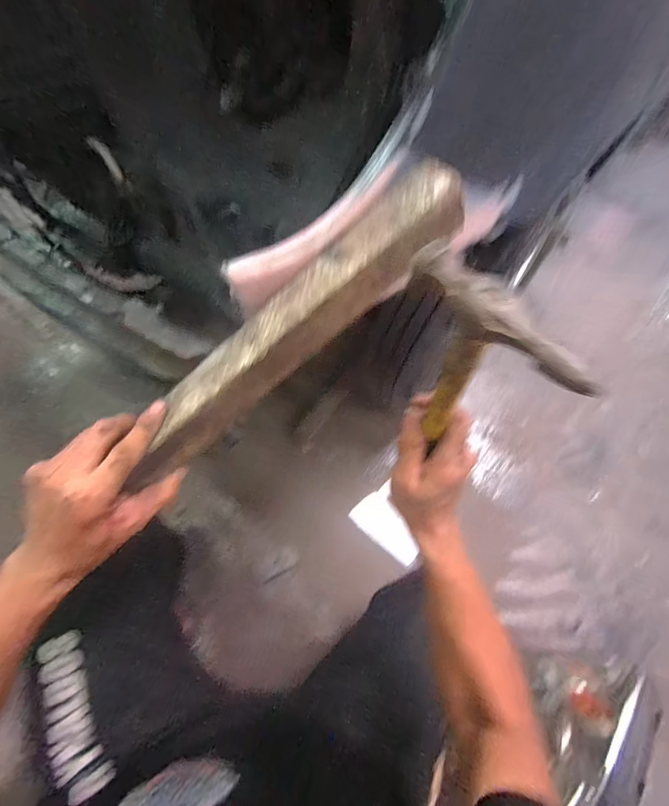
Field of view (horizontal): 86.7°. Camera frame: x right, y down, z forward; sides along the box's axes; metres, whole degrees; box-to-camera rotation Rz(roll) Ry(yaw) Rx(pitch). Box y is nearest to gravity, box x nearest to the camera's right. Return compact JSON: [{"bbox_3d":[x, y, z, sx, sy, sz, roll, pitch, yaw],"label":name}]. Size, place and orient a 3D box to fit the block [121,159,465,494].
[{"bbox_3d":[-0.043,-0.051,0.280,0.320,0.035,0.054,-40,66,10],"label":"block"}]

